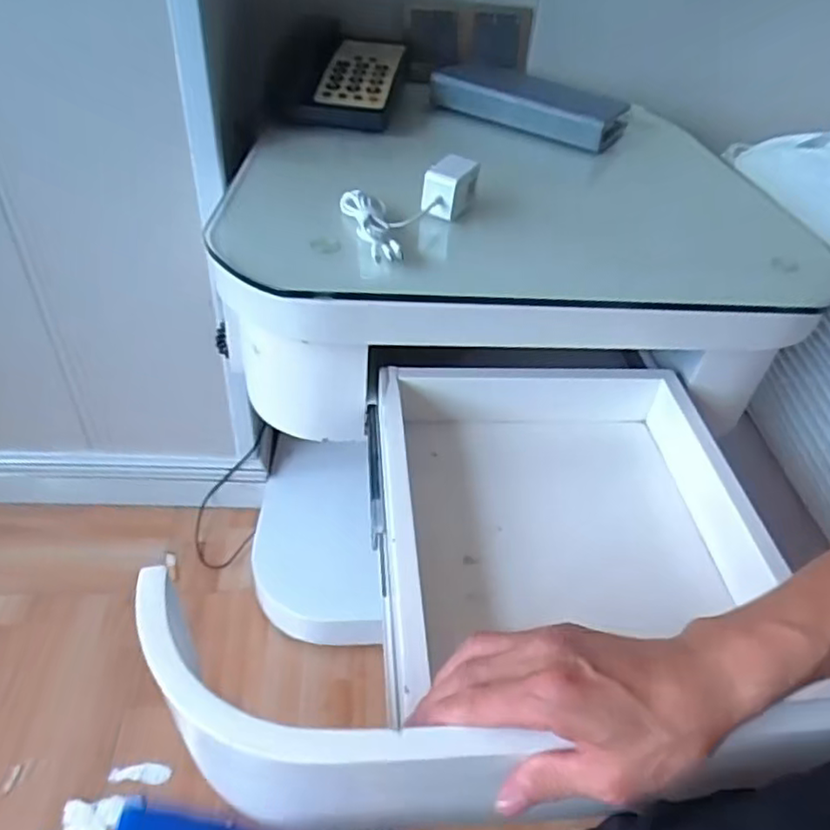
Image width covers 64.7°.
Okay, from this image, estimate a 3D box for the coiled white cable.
[{"bbox_3d":[-0.014,-0.176,0.592,0.085,0.021,0.102,-9,44,-16],"label":"coiled white cable"}]

